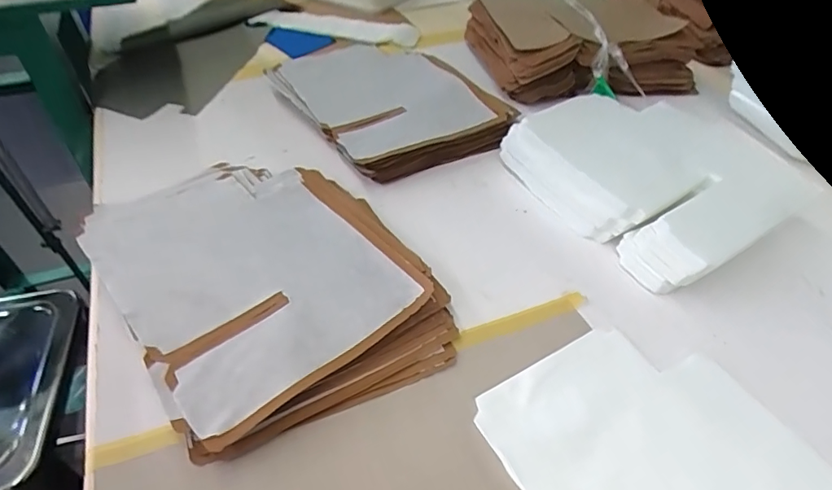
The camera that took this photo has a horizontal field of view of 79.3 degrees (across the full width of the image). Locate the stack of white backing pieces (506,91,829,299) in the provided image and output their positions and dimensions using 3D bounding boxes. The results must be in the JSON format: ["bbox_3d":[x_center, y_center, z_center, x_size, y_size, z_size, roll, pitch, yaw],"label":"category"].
[{"bbox_3d":[0.237,-0.076,0.505,0.200,0.056,0.234,-22,52,-25],"label":"stack of white backing pieces"}]

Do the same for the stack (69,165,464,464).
[{"bbox_3d":[-0.125,0.020,0.415,0.216,0.030,0.277,-22,52,-25],"label":"stack"}]

